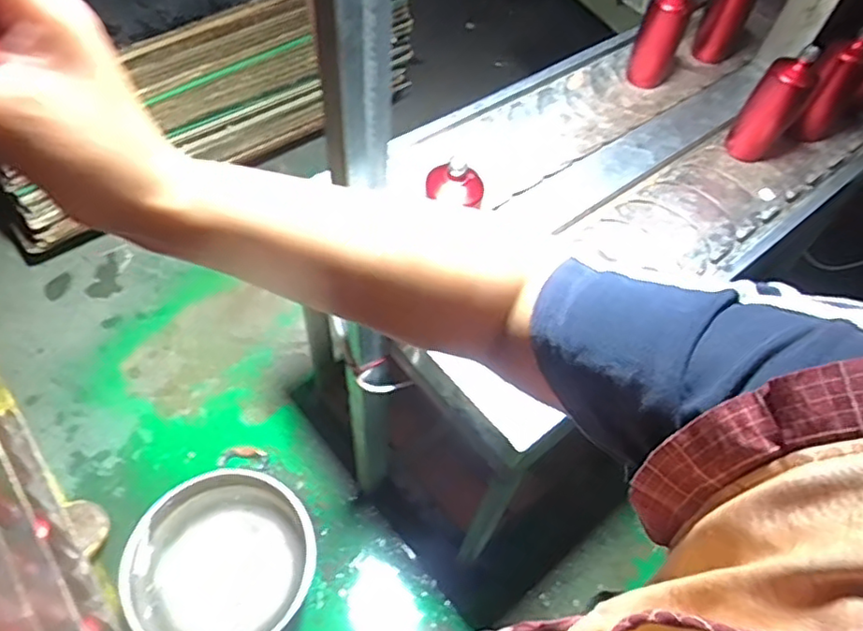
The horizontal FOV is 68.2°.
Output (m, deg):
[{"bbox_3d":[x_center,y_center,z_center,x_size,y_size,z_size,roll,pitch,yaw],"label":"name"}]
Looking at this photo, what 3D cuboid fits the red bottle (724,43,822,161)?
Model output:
[{"bbox_3d":[0.618,-0.378,1.152,0.085,0.218,0.078,-38,67,-25],"label":"red bottle"}]

